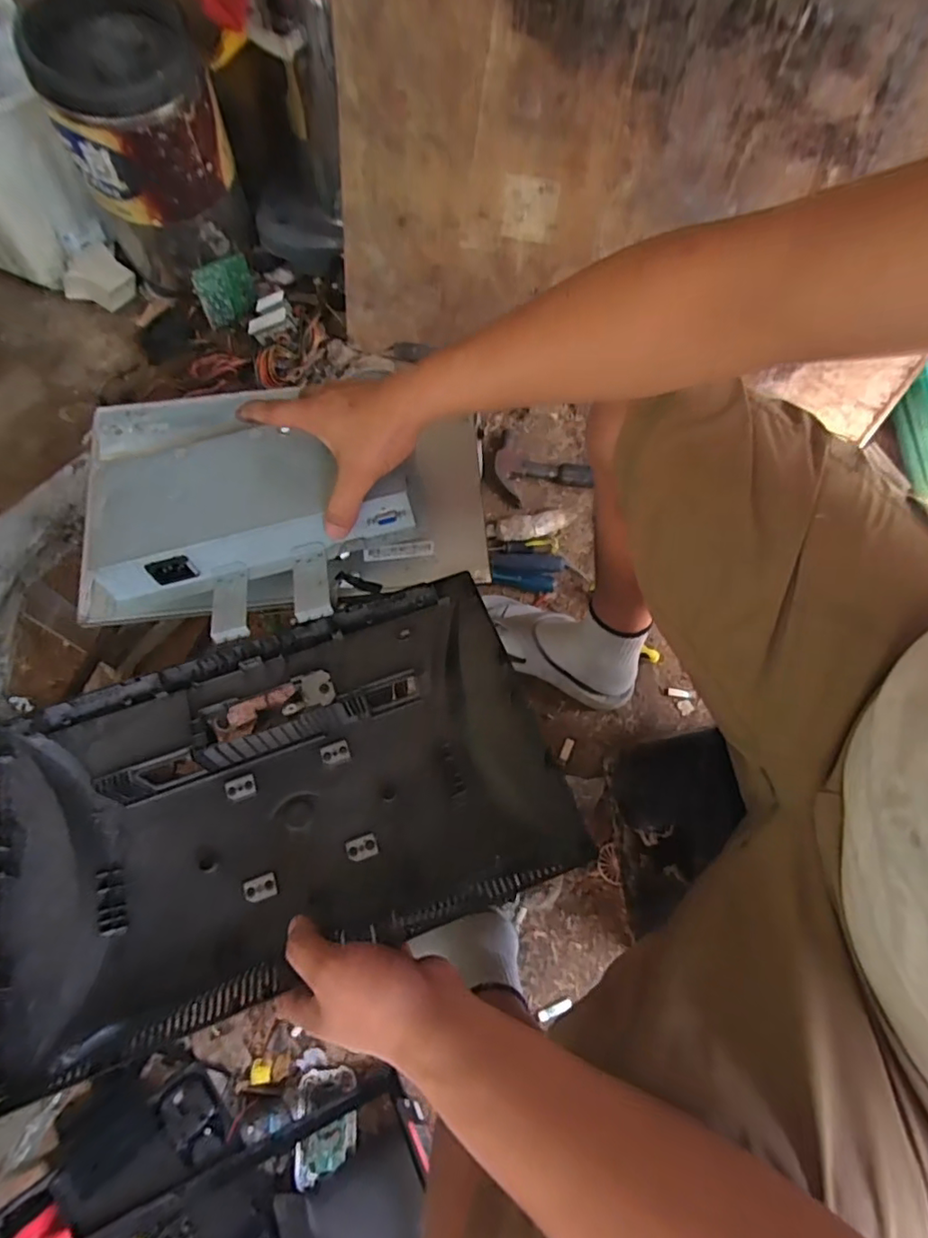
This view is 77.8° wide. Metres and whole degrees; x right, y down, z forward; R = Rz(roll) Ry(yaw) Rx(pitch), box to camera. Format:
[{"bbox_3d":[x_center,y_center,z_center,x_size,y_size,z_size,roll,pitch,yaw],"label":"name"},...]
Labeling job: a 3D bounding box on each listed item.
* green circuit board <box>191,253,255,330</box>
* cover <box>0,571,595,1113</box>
[{"bbox_3d":[-0.434,-0.602,1.058,0.014,0.098,0.113,18,49,38],"label":"green circuit board"},{"bbox_3d":[-0.129,0.123,0.416,0.373,0.067,0.238,-18,72,-6],"label":"cover"}]

